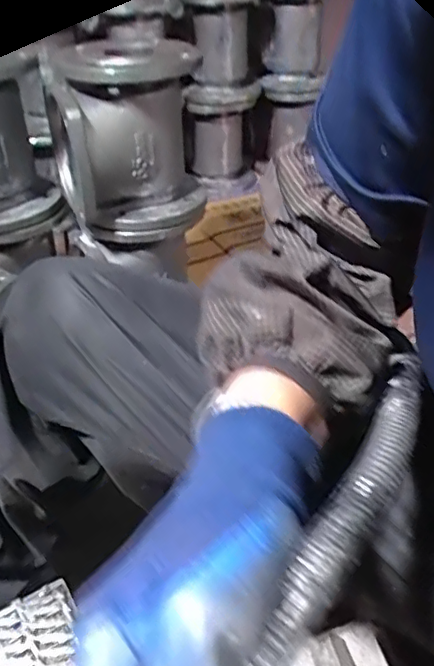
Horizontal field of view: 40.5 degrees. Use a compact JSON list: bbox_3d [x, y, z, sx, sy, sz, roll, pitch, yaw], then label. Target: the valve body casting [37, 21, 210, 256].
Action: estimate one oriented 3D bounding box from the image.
[{"bbox_3d":[-0.106,-0.242,0.762,0.183,0.216,0.153,-20,40,-23],"label":"valve body casting"}]

